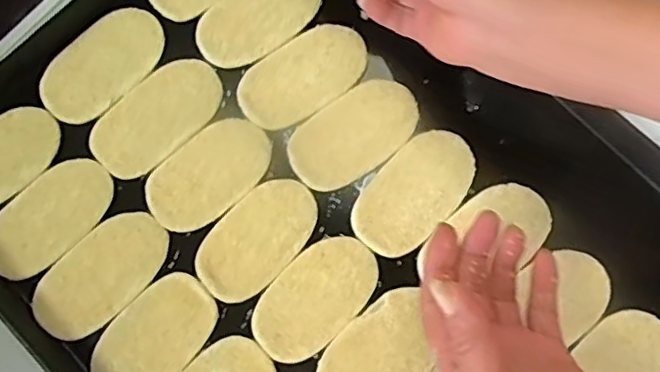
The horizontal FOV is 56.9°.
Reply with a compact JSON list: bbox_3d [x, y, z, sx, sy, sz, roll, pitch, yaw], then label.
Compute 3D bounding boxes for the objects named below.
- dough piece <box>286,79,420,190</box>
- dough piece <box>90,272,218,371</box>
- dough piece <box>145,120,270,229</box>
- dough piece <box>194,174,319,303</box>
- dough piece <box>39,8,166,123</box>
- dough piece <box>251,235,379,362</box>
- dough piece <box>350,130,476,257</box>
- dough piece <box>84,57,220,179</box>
[{"bbox_3d":[0.019,-0.041,0.470,0.105,0.004,0.060,-38,81,-5],"label":"dough piece"},{"bbox_3d":[-0.130,0.113,0.449,0.061,0.005,0.102,43,83,8],"label":"dough piece"},{"bbox_3d":[-0.094,-0.009,0.472,0.102,0.005,0.059,-41,82,-6],"label":"dough piece"},{"bbox_3d":[-0.055,0.039,0.461,0.059,0.004,0.102,42,83,8],"label":"dough piece"},{"bbox_3d":[-0.182,-0.097,0.487,0.108,0.006,0.059,-43,82,-6],"label":"dough piece"},{"bbox_3d":[-0.011,0.083,0.453,0.060,0.004,0.102,44,84,8],"label":"dough piece"},{"bbox_3d":[0.064,0.004,0.462,0.059,0.006,0.105,42,83,8],"label":"dough piece"},{"bbox_3d":[-0.137,-0.055,0.482,0.111,0.006,0.060,-43,82,-6],"label":"dough piece"}]

